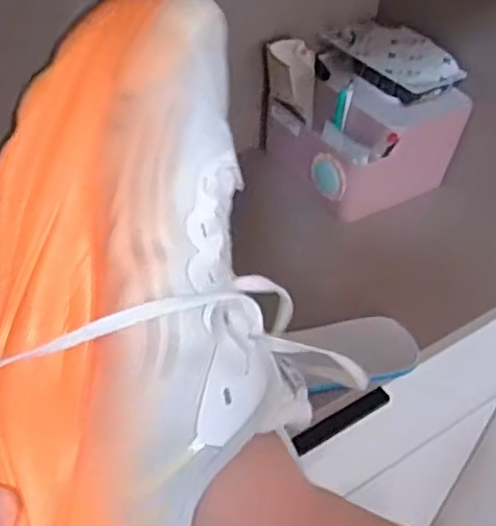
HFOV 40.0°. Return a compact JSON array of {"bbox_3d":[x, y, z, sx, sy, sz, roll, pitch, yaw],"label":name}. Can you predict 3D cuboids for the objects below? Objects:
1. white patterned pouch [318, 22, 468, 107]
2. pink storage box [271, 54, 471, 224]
[{"bbox_3d":[0.144,-0.207,0.692,0.072,0.040,0.138,-25,52,-29],"label":"white patterned pouch"},{"bbox_3d":[0.121,-0.133,0.700,0.167,0.102,0.142,-17,48,-23],"label":"pink storage box"}]

